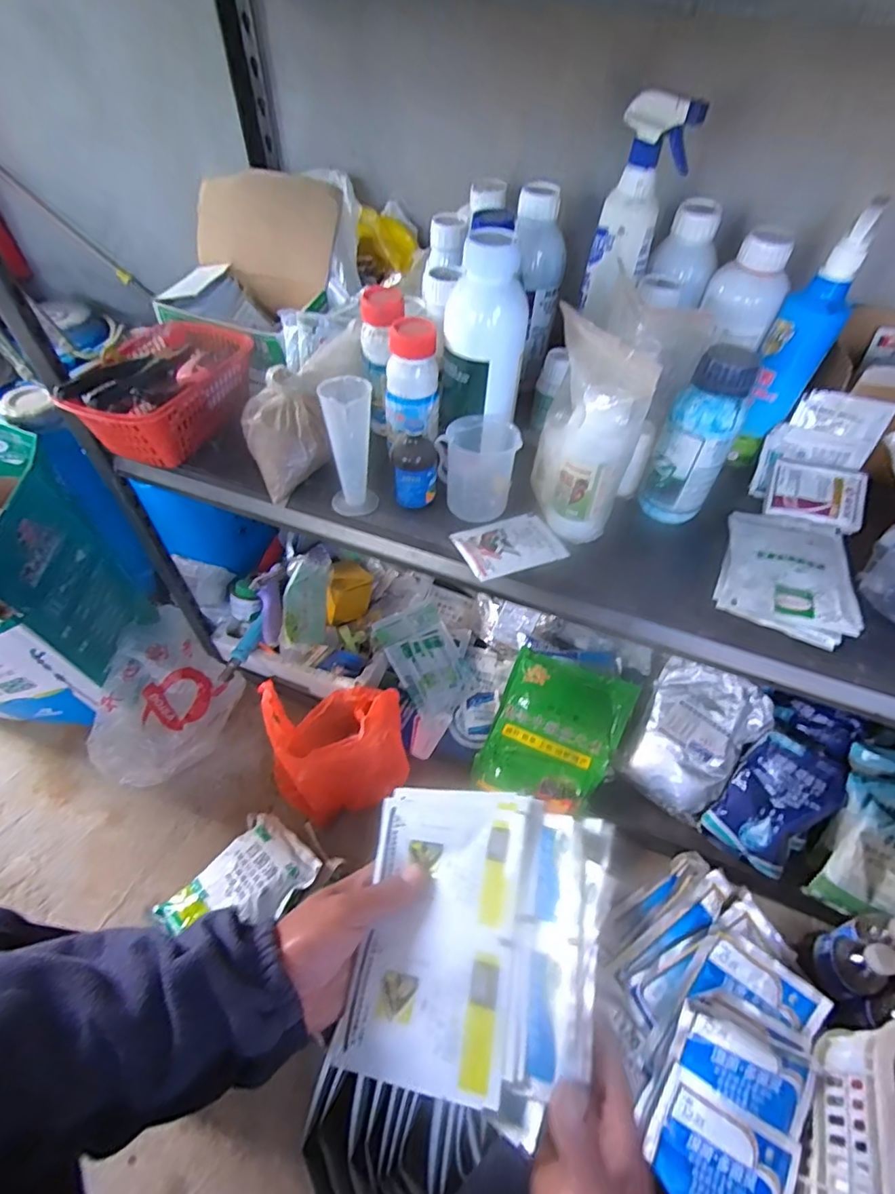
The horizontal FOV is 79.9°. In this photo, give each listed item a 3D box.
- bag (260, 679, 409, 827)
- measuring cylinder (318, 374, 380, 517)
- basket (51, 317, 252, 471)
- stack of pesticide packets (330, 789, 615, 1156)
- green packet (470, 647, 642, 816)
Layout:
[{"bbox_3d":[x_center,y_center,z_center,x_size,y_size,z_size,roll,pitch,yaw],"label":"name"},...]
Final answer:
[{"bbox_3d":[-0.183,0.218,0.873,0.220,0.282,0.155,-25,56,-21],"label":"bag"},{"bbox_3d":[-0.103,-0.157,0.575,0.050,0.142,0.049,1,51,-2],"label":"measuring cylinder"},{"bbox_3d":[-0.338,-0.252,0.659,0.127,0.087,0.205,14,52,8],"label":"basket"},{"bbox_3d":[0.018,0.242,0.387,0.173,0.018,0.188,2,54,23],"label":"stack of pesticide packets"},{"bbox_3d":[0.186,0.237,0.939,0.214,0.027,0.254,20,73,20],"label":"green packet"}]

